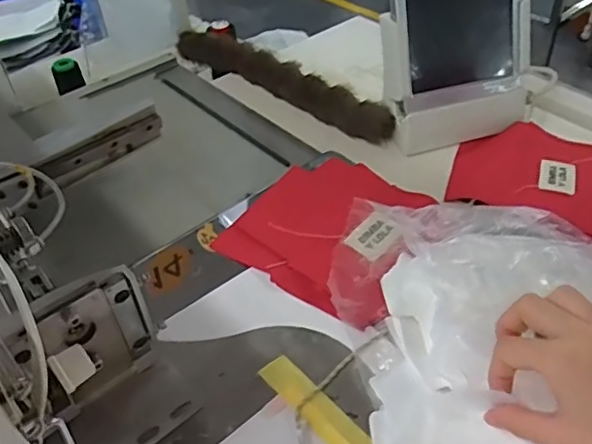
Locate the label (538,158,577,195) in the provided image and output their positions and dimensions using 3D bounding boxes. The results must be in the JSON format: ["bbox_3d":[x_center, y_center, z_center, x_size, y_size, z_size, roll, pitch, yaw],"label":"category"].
[{"bbox_3d":[0.277,-0.048,0.605,0.036,0.004,0.053,10,50,20],"label":"label"}]

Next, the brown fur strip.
[{"bbox_3d":[-0.038,-0.196,0.761,0.038,0.044,0.401,-35,52,-29],"label":"brown fur strip"}]

